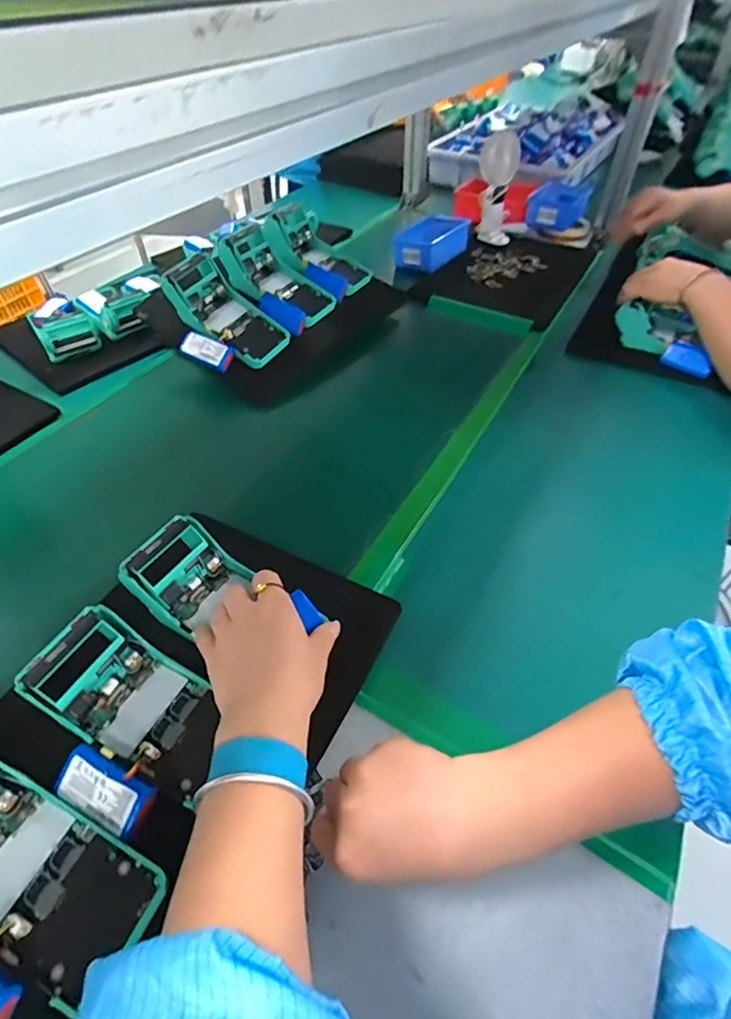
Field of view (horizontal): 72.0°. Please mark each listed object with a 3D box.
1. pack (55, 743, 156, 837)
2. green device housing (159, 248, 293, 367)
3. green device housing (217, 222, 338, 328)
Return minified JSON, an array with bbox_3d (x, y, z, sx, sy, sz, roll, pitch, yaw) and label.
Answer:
[{"bbox_3d":[-0.178,0.191,0.345,0.069,0.012,0.032,19,74,18],"label":"pack"},{"bbox_3d":[-0.193,-0.272,0.705,0.176,0.059,0.082,40,56,-5],"label":"green device housing"},{"bbox_3d":[-0.130,-0.344,0.737,0.152,0.098,0.105,29,56,26],"label":"green device housing"}]

